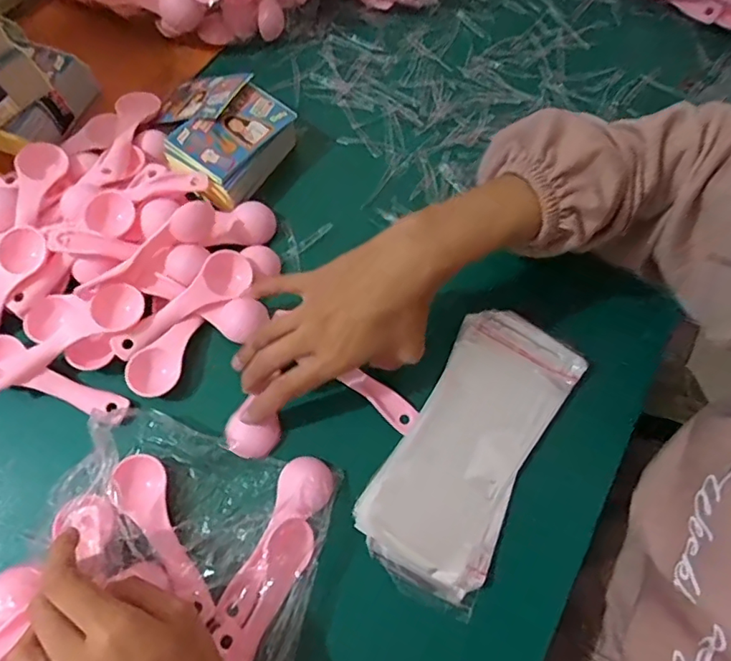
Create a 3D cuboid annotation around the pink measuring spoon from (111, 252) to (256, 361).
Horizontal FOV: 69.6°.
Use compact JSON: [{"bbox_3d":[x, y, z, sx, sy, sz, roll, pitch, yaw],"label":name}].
[{"bbox_3d":[-0.135,-0.019,0.390,0.113,0.016,0.031,-38,76,-18],"label":"pink measuring spoon"}]

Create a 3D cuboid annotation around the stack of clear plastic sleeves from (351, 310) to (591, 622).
[{"bbox_3d":[0.074,0.079,0.369,0.089,0.023,0.194,31,68,7],"label":"stack of clear plastic sleeves"}]

